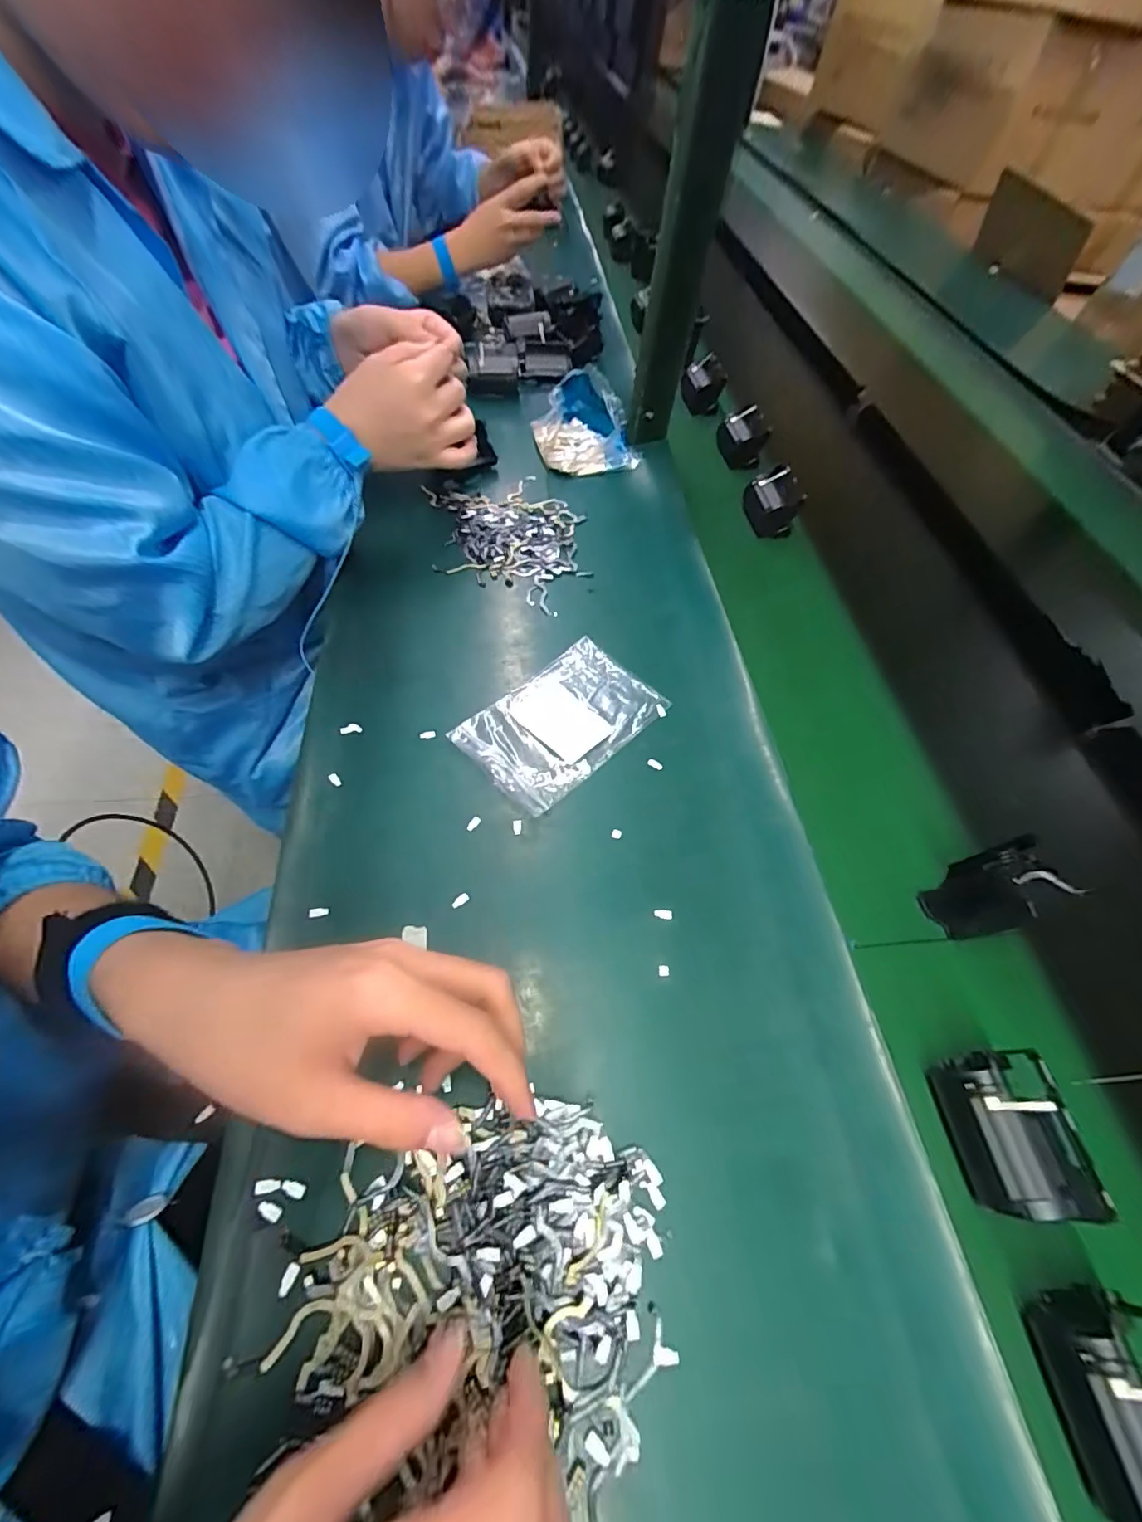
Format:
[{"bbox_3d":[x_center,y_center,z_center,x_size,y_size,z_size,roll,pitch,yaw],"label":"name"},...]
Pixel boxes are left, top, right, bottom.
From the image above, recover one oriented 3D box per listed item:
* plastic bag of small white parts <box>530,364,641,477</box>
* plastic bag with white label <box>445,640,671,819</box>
[{"bbox_3d":[0.015,-0.395,0.604,0.111,0.063,0.113,-8,59,-9],"label":"plastic bag of small white parts"},{"bbox_3d":[-0.005,-0.033,0.414,0.096,0.007,0.151,41,64,19],"label":"plastic bag with white label"}]

